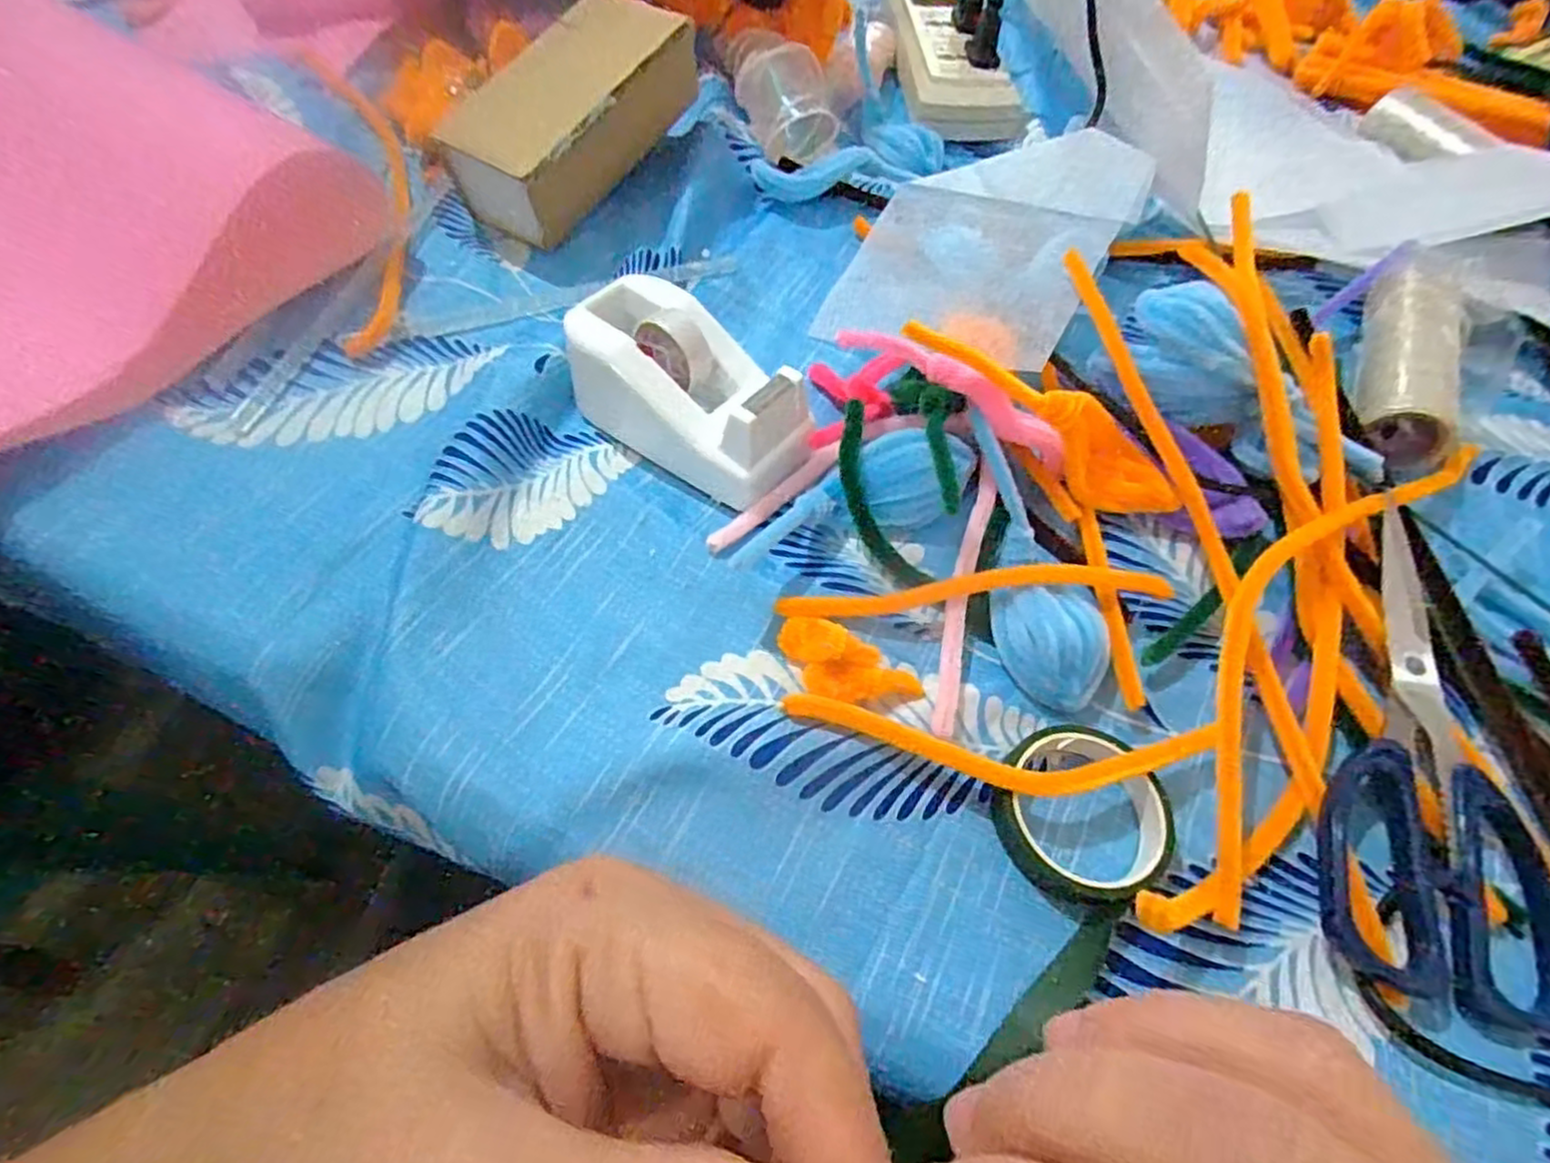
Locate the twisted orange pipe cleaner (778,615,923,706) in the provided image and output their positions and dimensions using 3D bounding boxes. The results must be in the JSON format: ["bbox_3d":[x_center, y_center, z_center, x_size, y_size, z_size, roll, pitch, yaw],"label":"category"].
[{"bbox_3d":[0.023,0.030,0.252,0.050,0.013,0.023,27,61,12],"label":"twisted orange pipe cleaner"}]

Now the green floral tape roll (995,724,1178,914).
[{"bbox_3d":[0.096,0.072,0.232,0.049,0.014,0.054,-34,67,-22],"label":"green floral tape roll"}]

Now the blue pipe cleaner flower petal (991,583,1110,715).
[{"bbox_3d":[0.098,0.022,0.261,0.038,0.018,0.044,7,59,0],"label":"blue pipe cleaner flower petal"}]

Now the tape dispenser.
[{"bbox_3d":[-0.034,-0.080,0.297,0.102,0.044,0.056,30,62,14],"label":"tape dispenser"}]

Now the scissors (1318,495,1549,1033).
[{"bbox_3d":[0.224,0.050,0.252,0.074,0.015,0.173,16,59,6],"label":"scissors"}]

